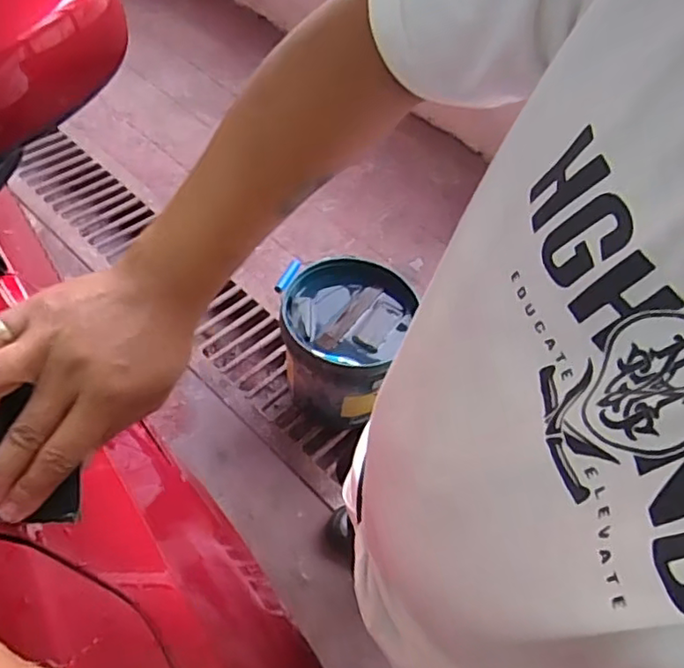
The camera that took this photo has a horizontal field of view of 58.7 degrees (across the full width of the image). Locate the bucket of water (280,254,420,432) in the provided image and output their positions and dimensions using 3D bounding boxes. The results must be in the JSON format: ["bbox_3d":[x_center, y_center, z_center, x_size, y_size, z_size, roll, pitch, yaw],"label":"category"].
[{"bbox_3d":[0.010,0.032,1.448,0.289,0.306,0.306,19,57,9],"label":"bucket of water"}]

